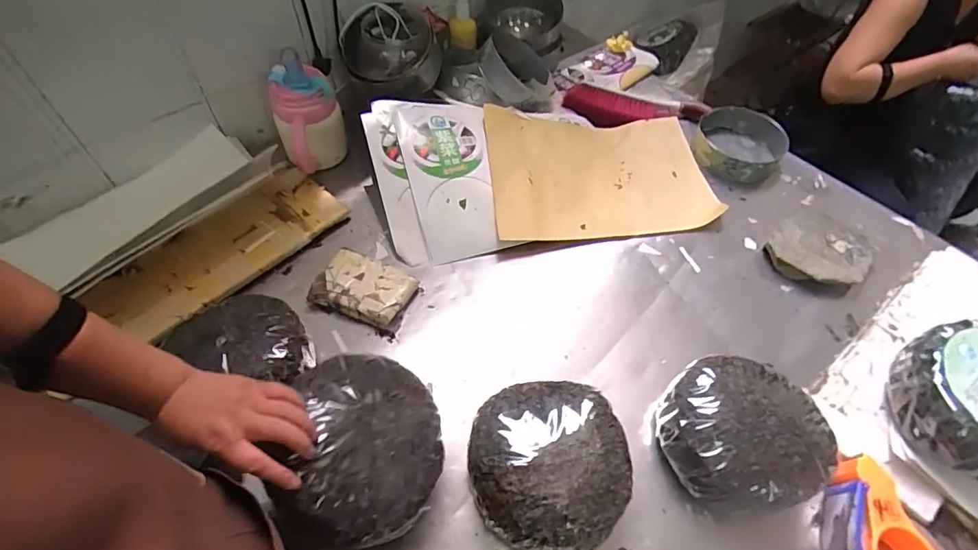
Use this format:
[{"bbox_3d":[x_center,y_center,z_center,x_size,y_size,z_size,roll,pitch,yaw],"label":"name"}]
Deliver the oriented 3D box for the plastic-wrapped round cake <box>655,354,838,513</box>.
[{"bbox_3d":[0.321,0.204,0.645,0.188,0.099,0.175,1,54,-1],"label":"plastic-wrapped round cake"}]

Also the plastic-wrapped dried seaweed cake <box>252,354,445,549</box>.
[{"bbox_3d":[-0.136,0.178,0.540,0.186,0.049,0.182,20,45,-22],"label":"plastic-wrapped dried seaweed cake"}]

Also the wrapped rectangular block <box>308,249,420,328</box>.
[{"bbox_3d":[-0.198,0.024,0.801,0.154,0.040,0.106,19,56,12],"label":"wrapped rectangular block"}]

